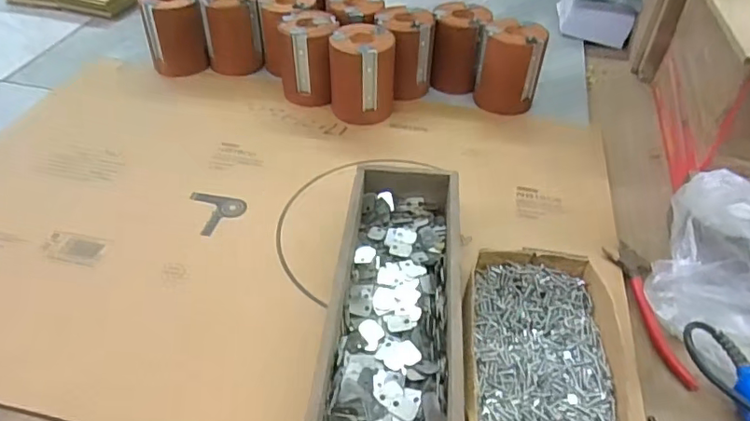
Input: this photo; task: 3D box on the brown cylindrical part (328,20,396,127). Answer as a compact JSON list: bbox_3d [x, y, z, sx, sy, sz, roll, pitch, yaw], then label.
[{"bbox_3d":[-0.016,-0.170,0.675,0.077,0.101,0.078,1,44,-1],"label":"brown cylindrical part"}]

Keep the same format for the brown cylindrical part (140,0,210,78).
[{"bbox_3d":[-0.281,-0.250,0.750,0.076,0.100,0.068,-18,47,-19],"label":"brown cylindrical part"}]

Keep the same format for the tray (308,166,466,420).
[{"bbox_3d":[0.019,0.074,0.444,0.098,0.065,0.294,5,44,3],"label":"tray"}]

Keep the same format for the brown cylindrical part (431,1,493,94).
[{"bbox_3d":[0.115,-0.222,0.734,0.067,0.100,0.072,1,44,-1],"label":"brown cylindrical part"}]

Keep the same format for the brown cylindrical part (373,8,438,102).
[{"bbox_3d":[0.039,-0.204,0.711,0.075,0.101,0.091,0,44,-2],"label":"brown cylindrical part"}]

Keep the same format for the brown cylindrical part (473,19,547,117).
[{"bbox_3d":[0.174,-0.187,0.693,0.078,0.099,0.068,12,45,11],"label":"brown cylindrical part"}]

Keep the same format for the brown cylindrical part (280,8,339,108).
[{"bbox_3d":[-0.084,-0.196,0.698,0.076,0.100,0.076,3,44,2],"label":"brown cylindrical part"}]

